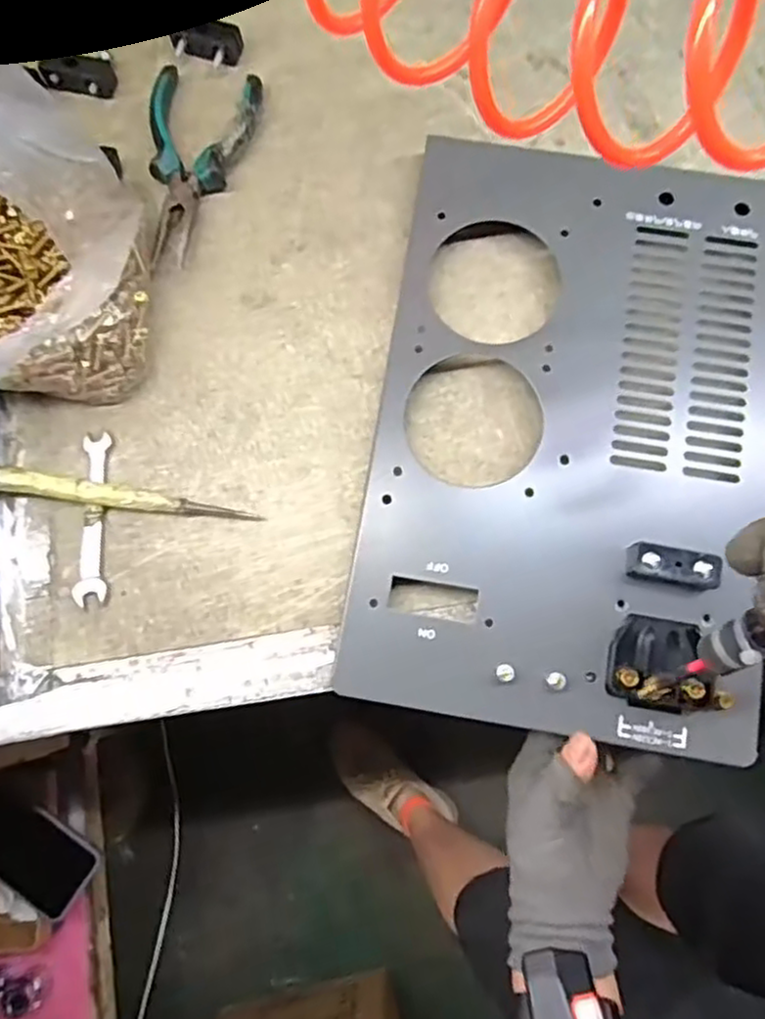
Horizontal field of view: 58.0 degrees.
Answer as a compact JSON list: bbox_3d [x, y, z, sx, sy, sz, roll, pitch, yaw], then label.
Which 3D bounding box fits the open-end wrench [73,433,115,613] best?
[{"bbox_3d":[-0.187,0.005,0.446,0.020,0.007,0.111,-3,79,1],"label":"open-end wrench"}]

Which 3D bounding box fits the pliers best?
[{"bbox_3d":[-0.134,-0.240,0.482,0.070,0.022,0.145,11,80,3],"label":"pliers"}]

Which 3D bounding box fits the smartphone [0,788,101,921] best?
[{"bbox_3d":[-0.376,0.348,0.710,0.158,0.016,0.086,37,87,2],"label":"smartphone"}]

